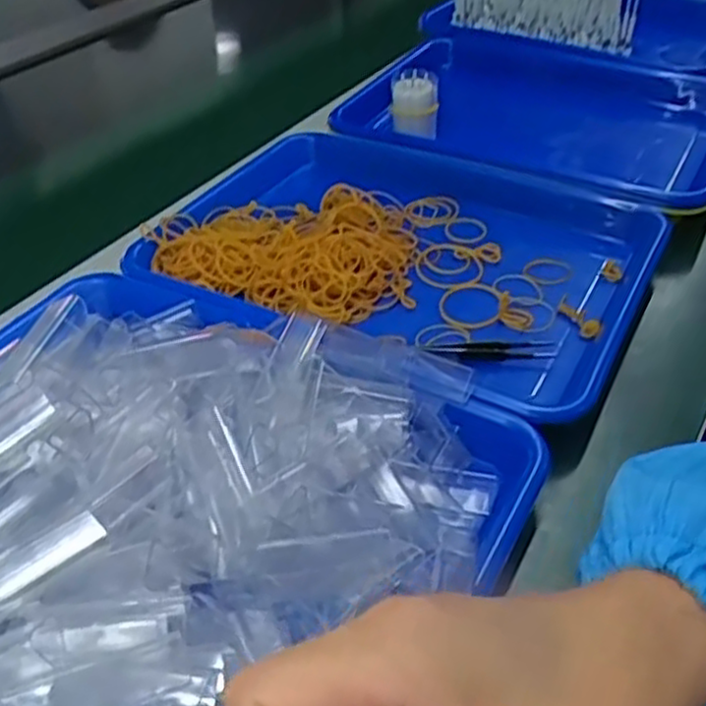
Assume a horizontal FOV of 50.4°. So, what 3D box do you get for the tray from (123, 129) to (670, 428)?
[{"bbox_3d":[0.035,-0.074,0.547,0.327,0.038,0.246,19,45,23],"label":"tray"}]

